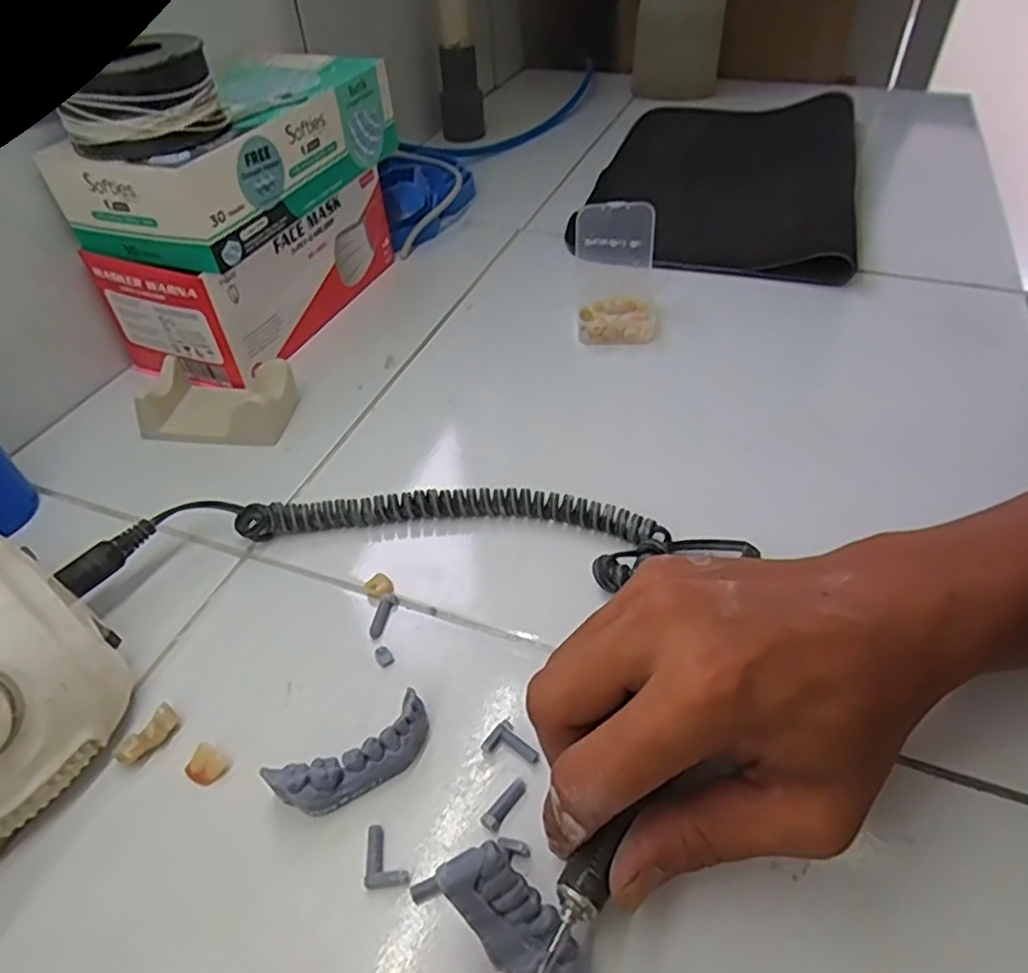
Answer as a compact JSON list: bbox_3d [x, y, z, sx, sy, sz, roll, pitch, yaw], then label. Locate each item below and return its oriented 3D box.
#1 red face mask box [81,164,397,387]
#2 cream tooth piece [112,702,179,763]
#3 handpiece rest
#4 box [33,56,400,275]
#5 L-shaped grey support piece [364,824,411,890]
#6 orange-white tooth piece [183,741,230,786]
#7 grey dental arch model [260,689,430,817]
[{"bbox_3d":[-0.184,-0.167,0.496,0.107,0.080,0.199,16,48,18],"label":"red face mask box"},{"bbox_3d":[-0.153,0.105,0.280,0.010,0.009,0.026,24,51,25],"label":"cream tooth piece"},{"bbox_3d":[-0.186,-0.058,0.429,0.087,0.035,0.059,4,45,7],"label":"handpiece rest"},{"bbox_3d":[-0.180,-0.223,0.445,0.107,0.060,0.204,17,48,19],"label":"box"},{"bbox_3d":[-0.050,0.137,0.244,0.014,0.004,0.024,-31,51,-24],"label":"L-shaped grey support piece"},{"bbox_3d":[-0.125,0.113,0.271,0.013,0.010,0.014,-2,45,2],"label":"orange-white tooth piece"},{"bbox_3d":[-0.062,0.108,0.264,0.063,0.019,0.022,-25,49,-20],"label":"grey dental arch model"}]

